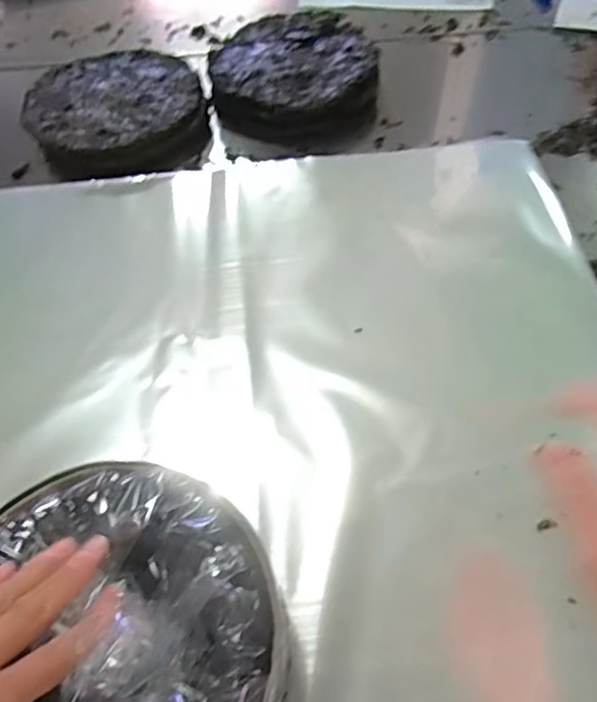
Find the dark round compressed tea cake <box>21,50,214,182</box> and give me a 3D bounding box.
[{"bbox_3d":[-0.213,-0.288,0.714,0.200,0.046,0.193,-2,56,3],"label":"dark round compressed tea cake"}]

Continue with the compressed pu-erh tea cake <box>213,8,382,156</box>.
[{"bbox_3d":[-0.006,-0.332,0.729,0.202,0.048,0.230,-2,56,2],"label":"compressed pu-erh tea cake"}]

